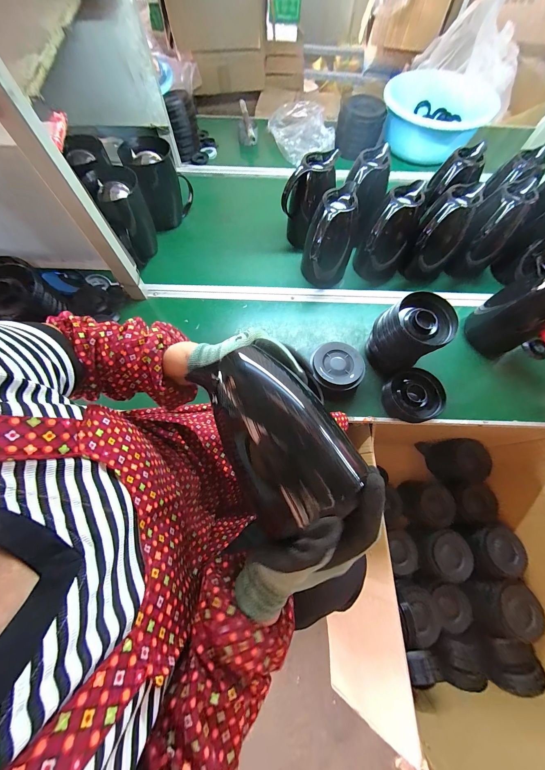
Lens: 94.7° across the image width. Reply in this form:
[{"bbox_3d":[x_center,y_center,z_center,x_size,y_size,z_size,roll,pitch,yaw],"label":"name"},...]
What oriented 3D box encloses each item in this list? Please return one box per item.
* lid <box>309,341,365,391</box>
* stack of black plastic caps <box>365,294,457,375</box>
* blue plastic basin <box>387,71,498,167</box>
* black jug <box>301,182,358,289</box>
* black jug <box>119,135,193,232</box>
[{"bbox_3d":[0.147,-0.044,0.558,0.113,0.018,0.114,0,68,-1],"label":"lid"},{"bbox_3d":[0.298,-0.108,0.565,0.123,0.157,0.126,-9,69,-5],"label":"stack of black plastic caps"},{"bbox_3d":[0.569,-0.974,0.903,0.333,0.124,0.321,9,68,3],"label":"blue plastic basin"},{"bbox_3d":[0.147,-0.361,0.645,0.125,0.195,0.132,13,68,4],"label":"black jug"},{"bbox_3d":[-0.312,-0.558,0.721,0.144,0.192,0.110,-39,74,-15],"label":"black jug"}]

